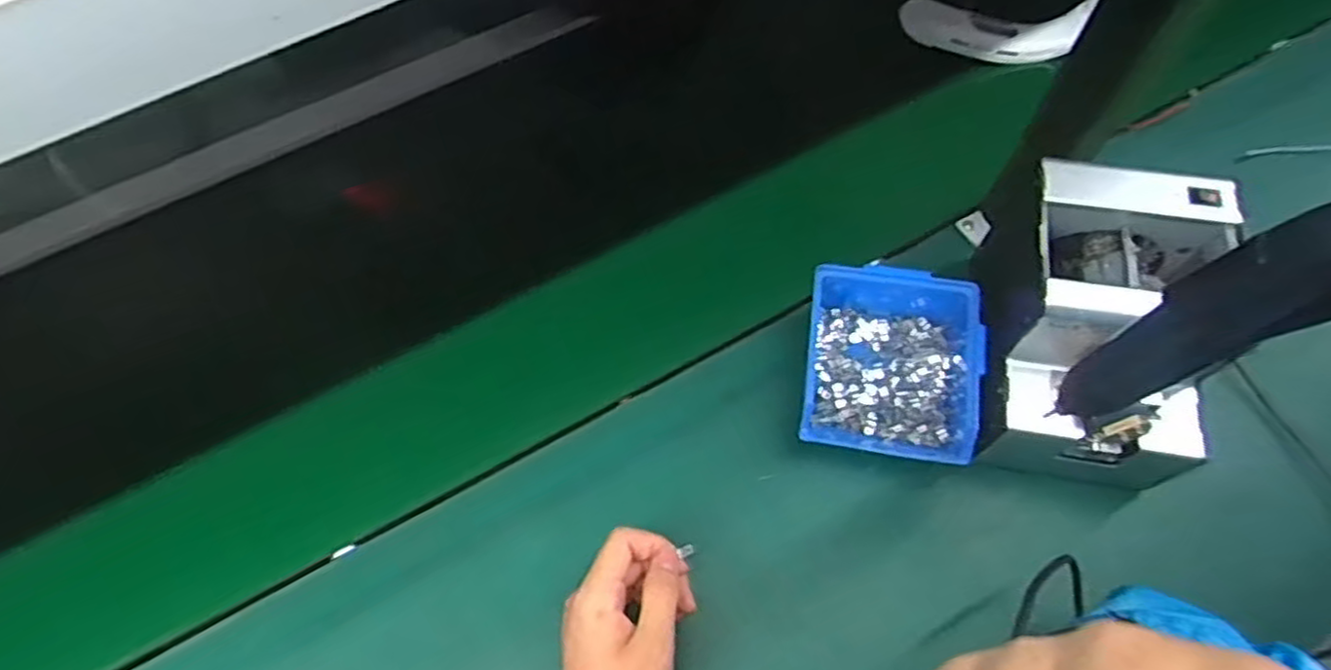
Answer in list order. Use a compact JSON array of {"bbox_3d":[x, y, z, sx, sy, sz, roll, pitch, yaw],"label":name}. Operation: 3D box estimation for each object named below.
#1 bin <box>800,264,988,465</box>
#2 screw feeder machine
[{"bbox_3d":[0.171,0.017,0.562,0.124,0.058,0.152,7,65,6],"label":"bin"},{"bbox_3d":[0.309,-0.019,0.527,0.147,0.131,0.216,8,65,6],"label":"screw feeder machine"}]

